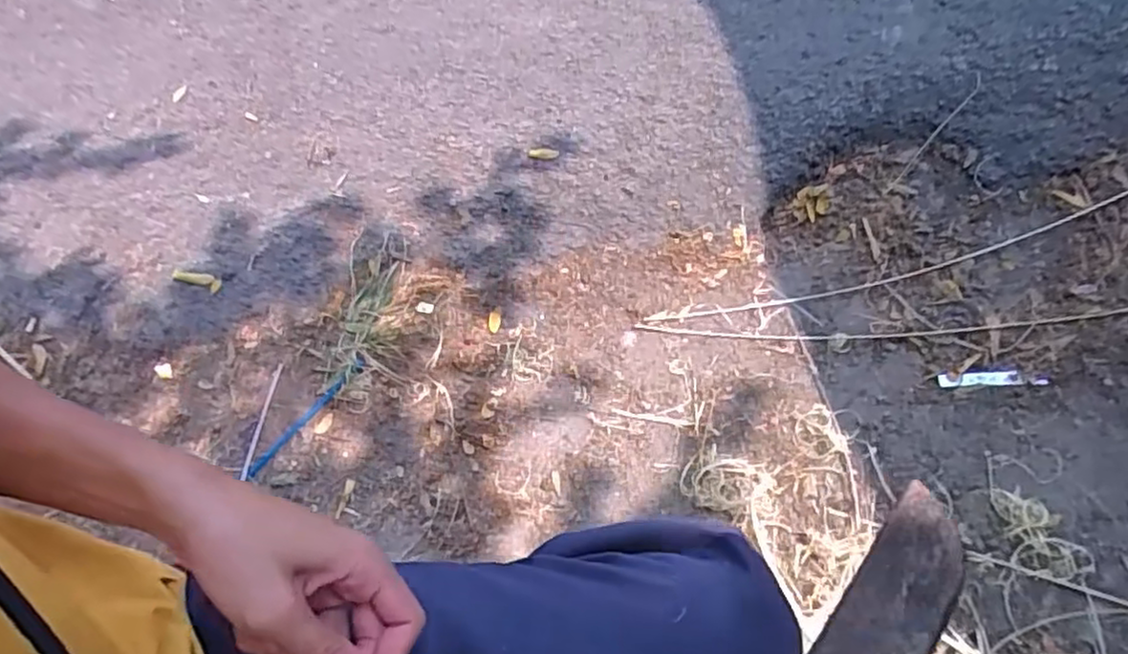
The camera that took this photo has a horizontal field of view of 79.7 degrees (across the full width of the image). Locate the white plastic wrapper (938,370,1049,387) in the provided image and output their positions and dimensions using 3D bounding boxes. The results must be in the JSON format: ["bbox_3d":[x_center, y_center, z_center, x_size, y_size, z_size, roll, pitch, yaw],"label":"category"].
[{"bbox_3d":[0.623,0.077,0.986,0.146,0.010,0.024,0,53,3],"label":"white plastic wrapper"}]

